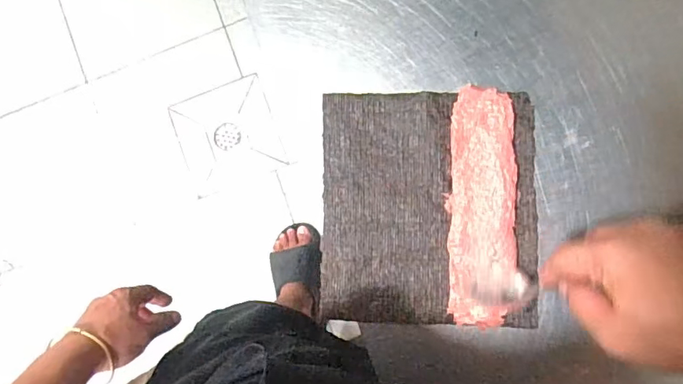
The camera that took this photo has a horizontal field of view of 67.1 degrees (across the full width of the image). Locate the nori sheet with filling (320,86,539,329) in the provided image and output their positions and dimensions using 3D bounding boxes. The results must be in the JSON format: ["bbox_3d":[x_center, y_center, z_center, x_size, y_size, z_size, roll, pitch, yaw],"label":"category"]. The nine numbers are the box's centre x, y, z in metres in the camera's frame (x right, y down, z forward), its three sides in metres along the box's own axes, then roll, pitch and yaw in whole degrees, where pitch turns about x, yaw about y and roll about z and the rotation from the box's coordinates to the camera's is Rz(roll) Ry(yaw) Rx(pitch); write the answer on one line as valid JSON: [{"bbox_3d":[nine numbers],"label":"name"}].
[{"bbox_3d":[0.075,0.013,0.445,0.181,0.017,0.198,0,88,6],"label":"nori sheet with filling"}]

